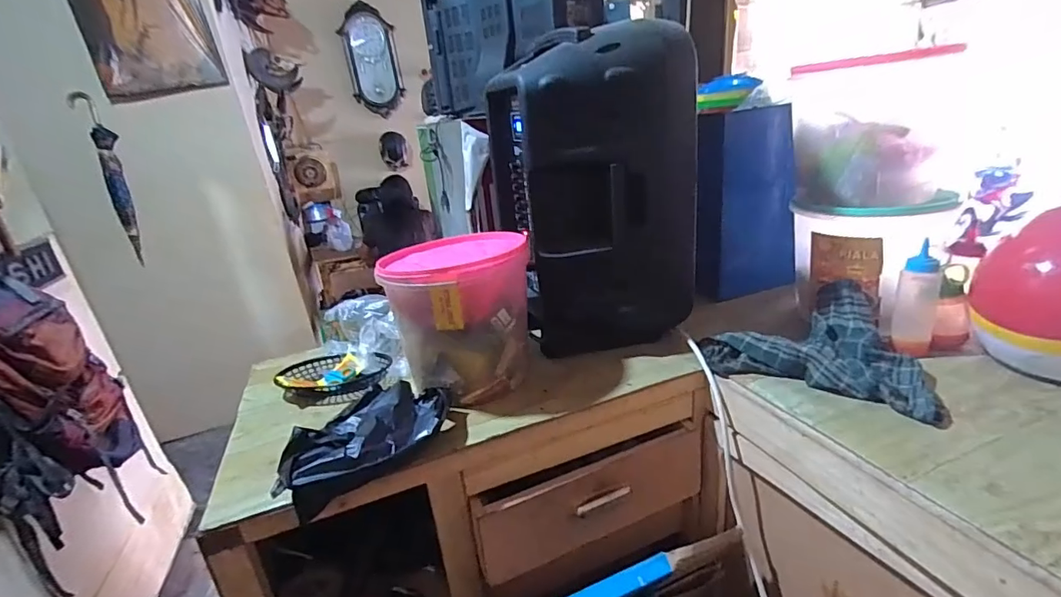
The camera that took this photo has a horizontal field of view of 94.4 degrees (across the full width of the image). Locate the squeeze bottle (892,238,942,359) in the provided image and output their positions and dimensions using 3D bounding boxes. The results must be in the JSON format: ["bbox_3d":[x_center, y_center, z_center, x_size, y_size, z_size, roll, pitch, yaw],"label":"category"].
[{"bbox_3d":[0.636,0.006,0.810,0.048,0.180,0.042,-3,22,12],"label":"squeeze bottle"}]

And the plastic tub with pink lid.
[{"bbox_3d":[-0.115,0.025,0.878,0.233,0.234,0.236,-6,22,4],"label":"plastic tub with pink lid"}]

